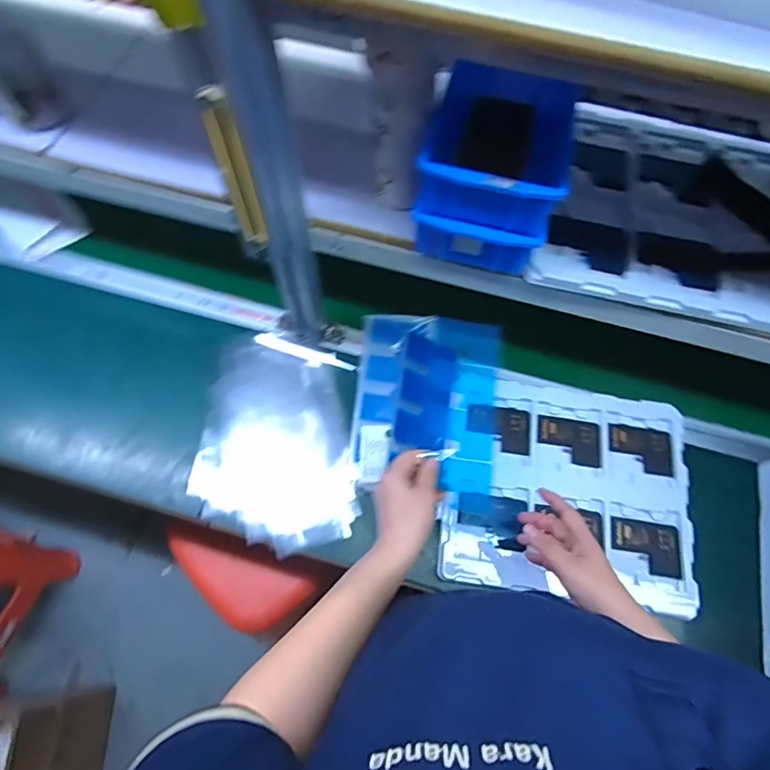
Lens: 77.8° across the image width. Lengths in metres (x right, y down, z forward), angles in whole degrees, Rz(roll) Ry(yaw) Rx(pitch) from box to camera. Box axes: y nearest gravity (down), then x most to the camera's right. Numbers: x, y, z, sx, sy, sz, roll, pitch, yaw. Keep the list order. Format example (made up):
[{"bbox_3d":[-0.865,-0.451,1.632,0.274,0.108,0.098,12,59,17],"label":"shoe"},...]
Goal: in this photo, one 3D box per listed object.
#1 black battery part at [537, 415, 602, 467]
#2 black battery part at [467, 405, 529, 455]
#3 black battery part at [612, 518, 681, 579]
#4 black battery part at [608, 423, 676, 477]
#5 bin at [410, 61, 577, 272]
[{"bbox_3d":[0.260,0.078,0.673,0.086,0.007,0.065,8,65,1],"label":"black battery part"},{"bbox_3d":[0.161,0.063,0.678,0.086,0.004,0.064,6,77,-1],"label":"black battery part"},{"bbox_3d":[0.339,0.210,0.620,0.087,0.005,0.065,8,65,1],"label":"black battery part"},{"bbox_3d":[0.359,0.089,0.668,0.087,0.011,0.060,12,66,3],"label":"black battery part"},{"bbox_3d":[0.114,-0.224,0.506,0.128,0.118,0.167,16,66,5],"label":"bin"}]

